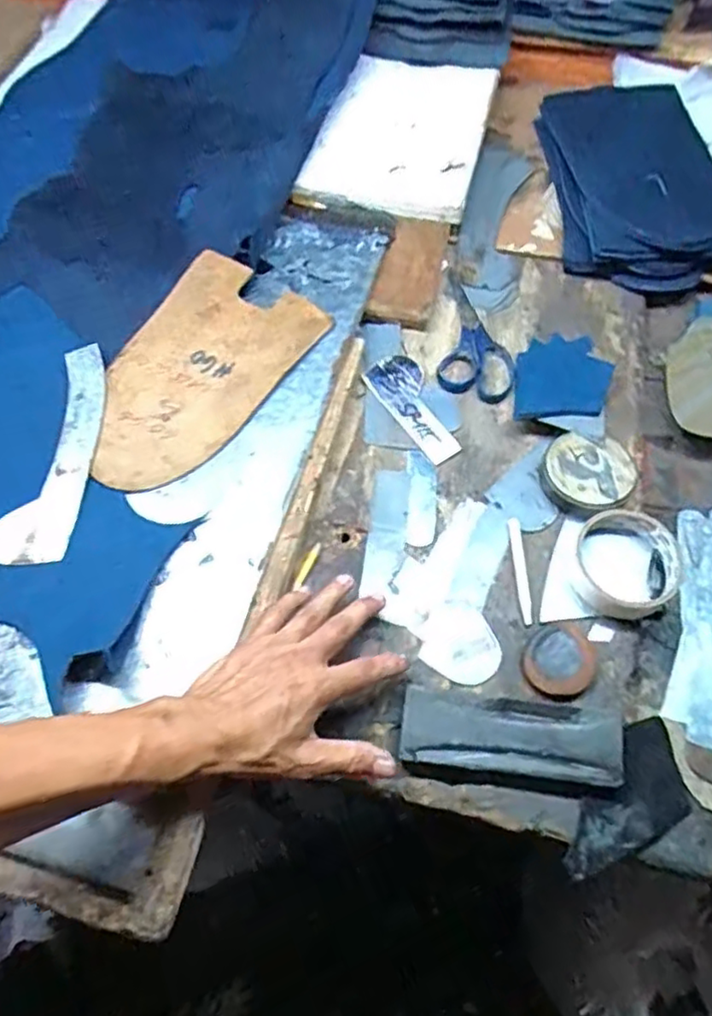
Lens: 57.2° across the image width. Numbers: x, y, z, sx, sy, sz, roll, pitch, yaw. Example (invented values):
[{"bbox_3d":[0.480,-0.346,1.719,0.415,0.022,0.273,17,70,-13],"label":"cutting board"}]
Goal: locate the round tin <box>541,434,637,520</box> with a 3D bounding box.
[{"bbox_3d":[0.195,-0.027,0.551,0.074,0.016,0.067,22,72,11],"label":"round tin"}]

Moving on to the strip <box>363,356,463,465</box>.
[{"bbox_3d":[0.054,-0.095,0.612,0.058,0.005,0.123,-18,65,-24],"label":"strip"}]

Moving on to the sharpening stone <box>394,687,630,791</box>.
[{"bbox_3d":[0.109,0.161,0.459,0.153,0.024,0.049,5,69,5],"label":"sharpening stone"}]

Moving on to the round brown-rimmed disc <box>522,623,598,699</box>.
[{"bbox_3d":[0.152,0.113,0.486,0.056,0.009,0.049,-28,70,-8],"label":"round brown-rimmed disc"}]

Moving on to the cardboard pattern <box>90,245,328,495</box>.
[{"bbox_3d":[-0.150,-0.125,0.590,0.137,0.010,0.244,34,69,9],"label":"cardboard pattern"}]

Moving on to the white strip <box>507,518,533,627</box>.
[{"bbox_3d":[0.132,0.050,0.523,0.011,0.009,0.089,-2,69,2],"label":"white strip"}]

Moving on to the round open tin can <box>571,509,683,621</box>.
[{"bbox_3d":[0.213,0.047,0.521,0.082,0.037,0.085,-1,69,3],"label":"round open tin can"}]

